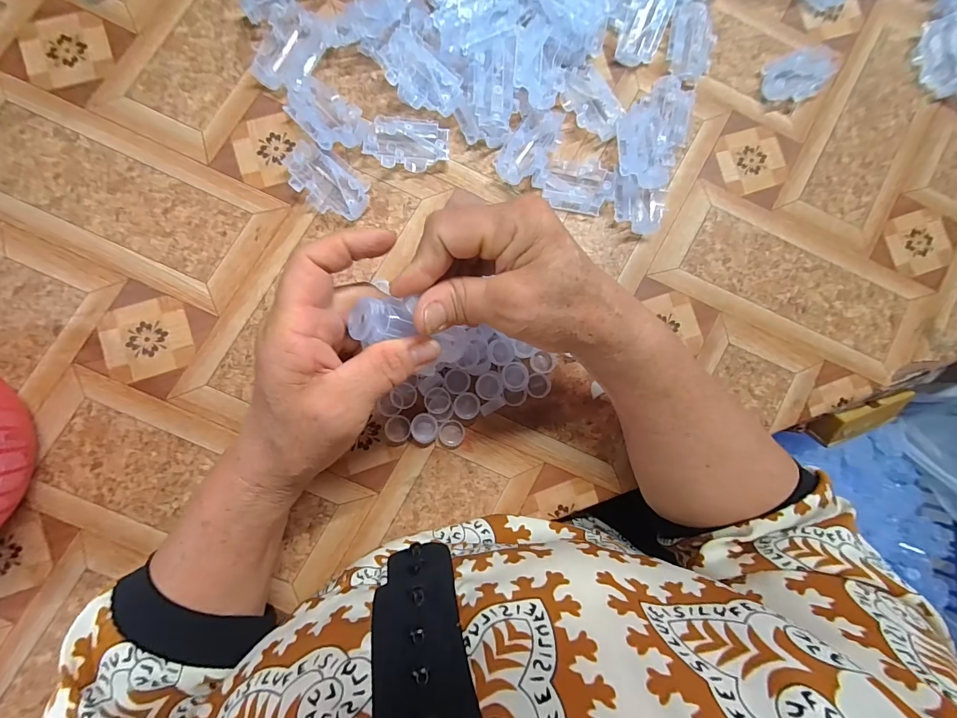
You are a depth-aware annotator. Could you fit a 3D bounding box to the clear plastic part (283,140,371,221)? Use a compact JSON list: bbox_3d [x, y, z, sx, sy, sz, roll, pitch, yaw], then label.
[{"bbox_3d":[-0.121,-0.138,0.321,0.068,0.013,0.040,33,84,-2],"label":"clear plastic part"}]

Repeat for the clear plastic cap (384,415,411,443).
[{"bbox_3d":[-0.063,0.054,0.316,0.019,0.006,0.020,0,86,-5],"label":"clear plastic cap"}]

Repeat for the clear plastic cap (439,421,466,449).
[{"bbox_3d":[-0.021,0.060,0.317,0.020,0.011,0.023,6,86,-5],"label":"clear plastic cap"}]

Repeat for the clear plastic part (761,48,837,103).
[{"bbox_3d":[0.295,-0.262,0.372,0.078,0.009,0.043,-27,89,-6],"label":"clear plastic part"}]

